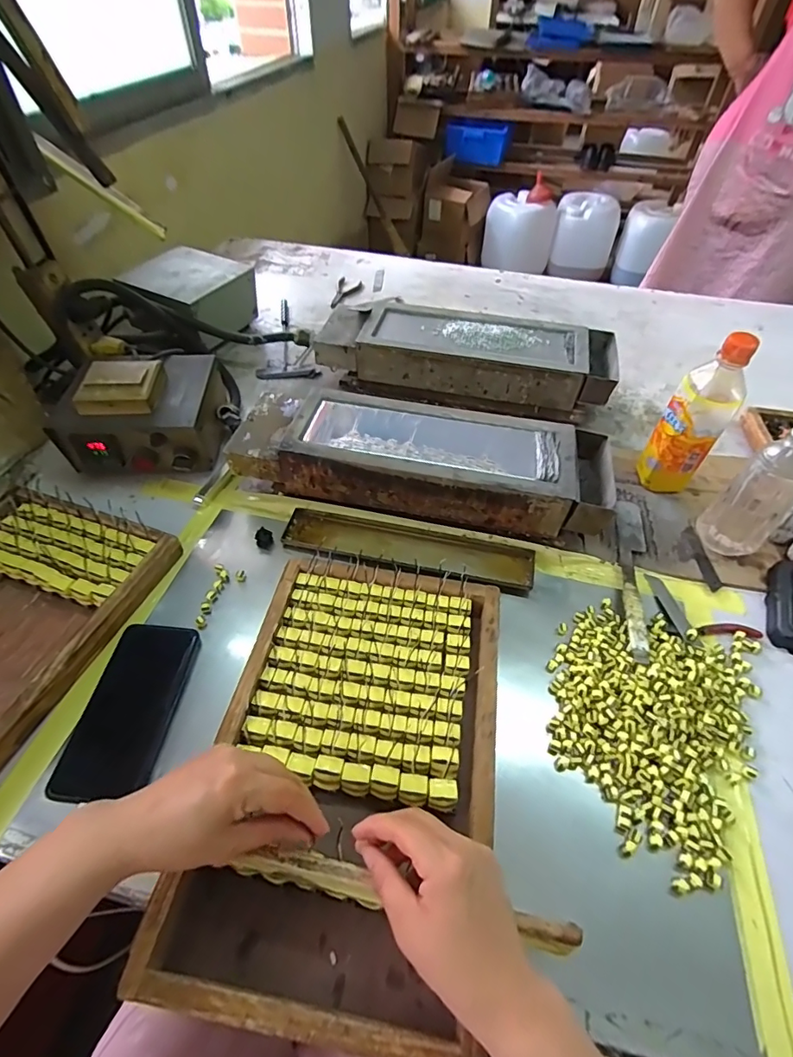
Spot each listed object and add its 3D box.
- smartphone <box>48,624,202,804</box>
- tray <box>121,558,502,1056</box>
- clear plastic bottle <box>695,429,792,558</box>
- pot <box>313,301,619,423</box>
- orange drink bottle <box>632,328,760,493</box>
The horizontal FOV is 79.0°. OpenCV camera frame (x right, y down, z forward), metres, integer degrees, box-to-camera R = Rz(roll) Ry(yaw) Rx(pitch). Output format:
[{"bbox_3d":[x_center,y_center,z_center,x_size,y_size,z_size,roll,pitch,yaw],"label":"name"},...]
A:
[{"bbox_3d":[-0.246,0.166,0.450,0.081,0.016,0.158,4,52,3],"label":"smartphone"},{"bbox_3d":[-0.032,0.184,0.408,0.229,0.055,0.351,8,52,6],"label":"tray"},{"bbox_3d":[0.412,-0.044,0.531,0.080,0.177,0.068,-33,59,-23],"label":"clear plastic bottle"},{"bbox_3d":[0.107,-0.268,0.770,0.446,0.097,0.141,8,52,7],"label":"pot"},{"bbox_3d":[0.365,-0.131,0.591,0.070,0.217,0.068,34,59,24],"label":"orange drink bottle"}]

